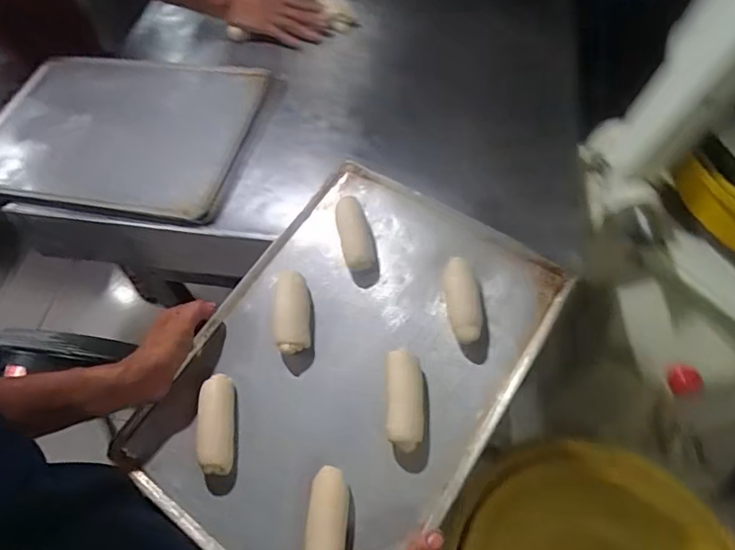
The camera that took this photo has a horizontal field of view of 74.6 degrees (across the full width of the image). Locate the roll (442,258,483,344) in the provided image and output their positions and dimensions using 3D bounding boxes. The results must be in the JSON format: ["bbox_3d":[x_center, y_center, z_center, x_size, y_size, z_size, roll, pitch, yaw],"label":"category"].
[{"bbox_3d":[0.105,0.028,0.528,0.036,0.024,0.093,-6,69,0],"label":"roll"}]

